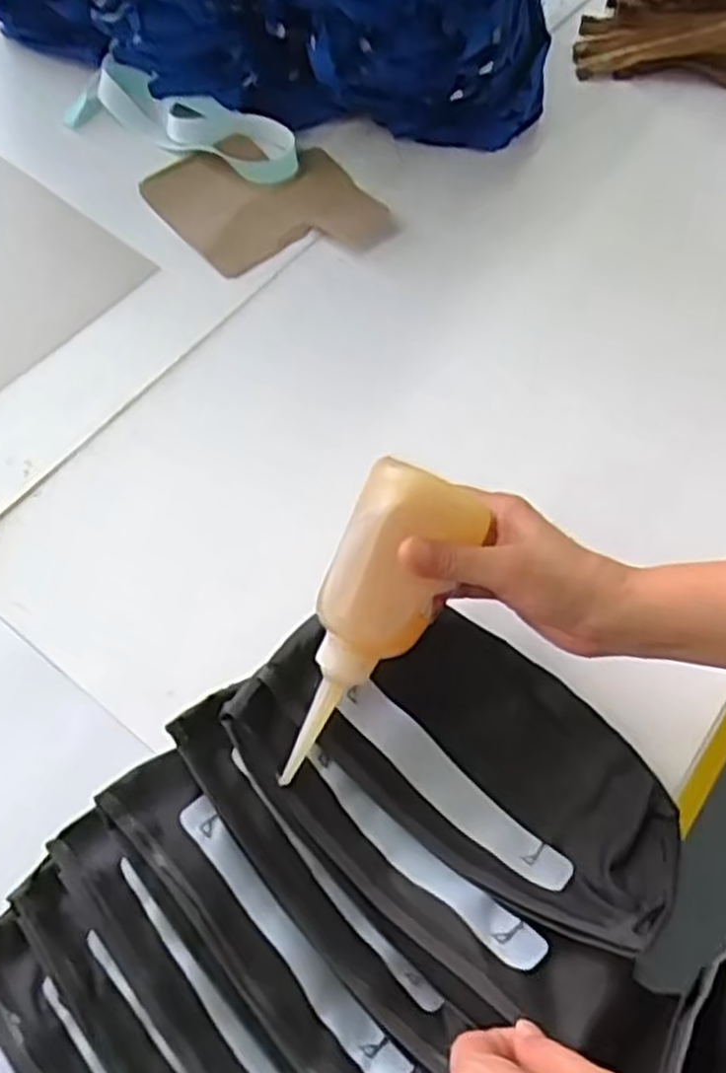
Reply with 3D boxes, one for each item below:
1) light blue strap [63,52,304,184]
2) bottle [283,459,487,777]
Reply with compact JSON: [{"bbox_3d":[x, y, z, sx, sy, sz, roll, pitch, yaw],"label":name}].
[{"bbox_3d":[-0.157,-0.361,0.695,0.205,0.034,0.069,23,65,9],"label":"light blue strap"},{"bbox_3d":[0.002,0.046,0.422,0.059,0.047,0.175,28,101,19],"label":"bottle"}]

